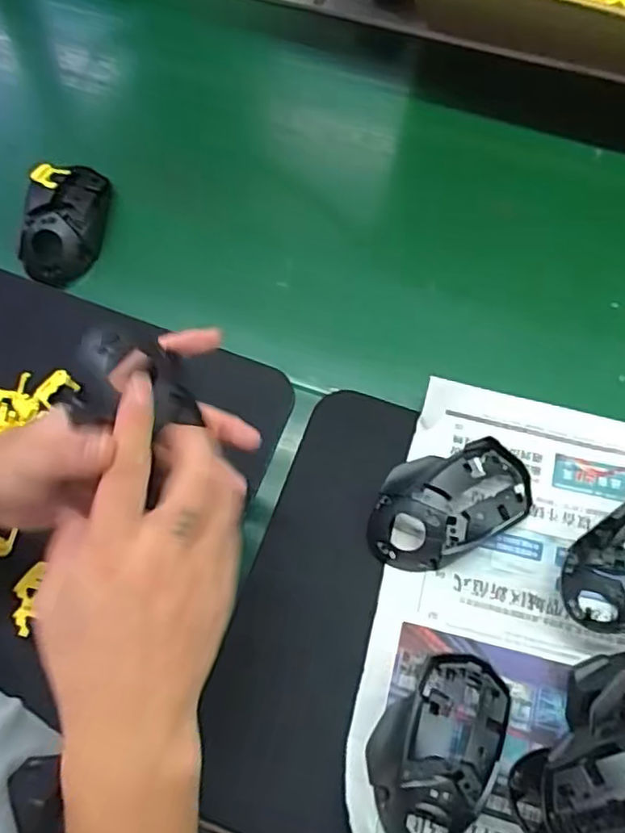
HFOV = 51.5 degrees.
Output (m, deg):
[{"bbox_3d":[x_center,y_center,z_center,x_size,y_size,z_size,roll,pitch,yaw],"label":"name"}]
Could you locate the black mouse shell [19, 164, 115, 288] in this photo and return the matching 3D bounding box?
[{"bbox_3d":[-0.212,-0.167,0.555,0.066,0.039,0.117,13,71,5],"label":"black mouse shell"}]

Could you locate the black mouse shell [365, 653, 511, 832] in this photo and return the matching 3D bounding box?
[{"bbox_3d":[0.077,0.204,0.398,0.069,0.030,0.116,30,73,11],"label":"black mouse shell"}]

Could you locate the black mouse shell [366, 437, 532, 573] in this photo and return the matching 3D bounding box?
[{"bbox_3d":[0.094,0.059,0.450,0.116,0.033,0.071,-24,72,-8],"label":"black mouse shell"}]

